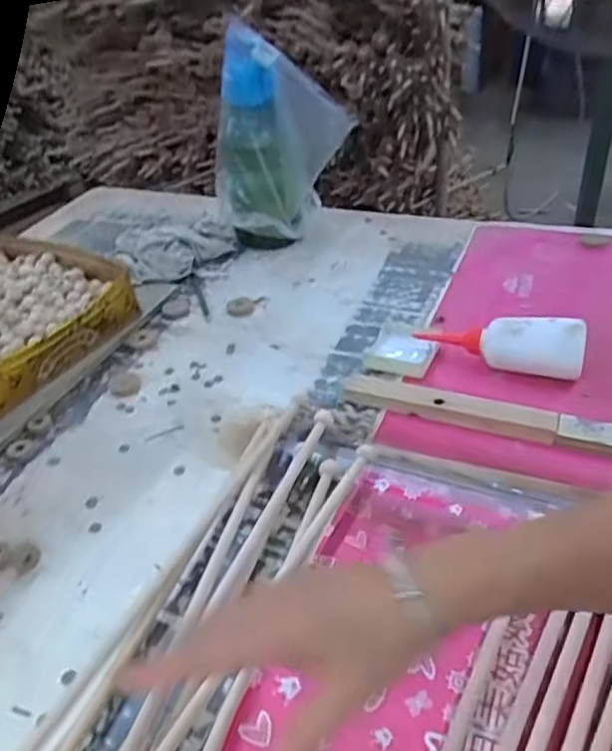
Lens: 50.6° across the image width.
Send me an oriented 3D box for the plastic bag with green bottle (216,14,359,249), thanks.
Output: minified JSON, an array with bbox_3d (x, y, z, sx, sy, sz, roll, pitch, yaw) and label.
[{"bbox_3d":[-0.034,-0.321,0.928,0.192,0.296,0.093,3,37,11],"label":"plastic bag with green bottle"}]

